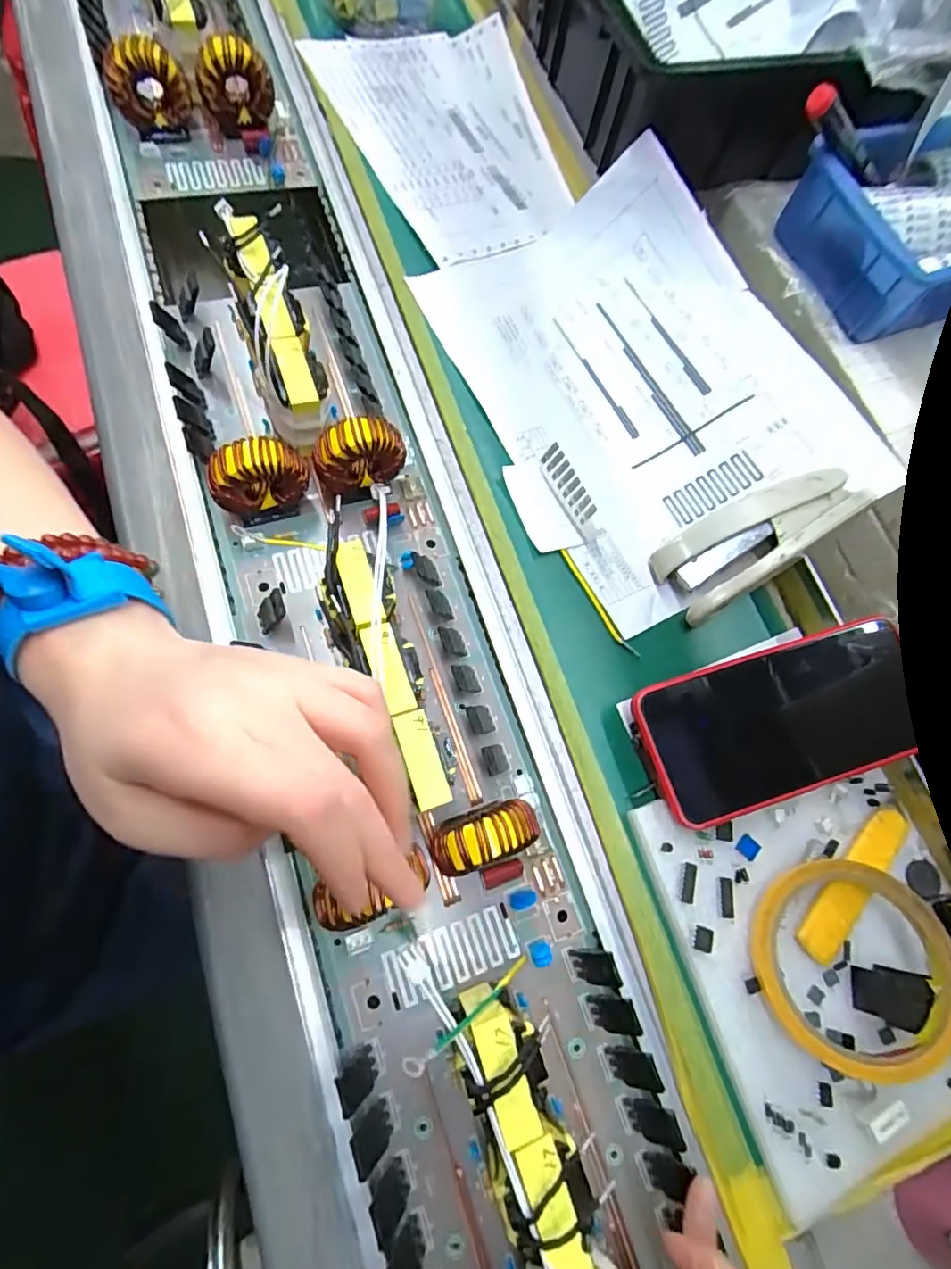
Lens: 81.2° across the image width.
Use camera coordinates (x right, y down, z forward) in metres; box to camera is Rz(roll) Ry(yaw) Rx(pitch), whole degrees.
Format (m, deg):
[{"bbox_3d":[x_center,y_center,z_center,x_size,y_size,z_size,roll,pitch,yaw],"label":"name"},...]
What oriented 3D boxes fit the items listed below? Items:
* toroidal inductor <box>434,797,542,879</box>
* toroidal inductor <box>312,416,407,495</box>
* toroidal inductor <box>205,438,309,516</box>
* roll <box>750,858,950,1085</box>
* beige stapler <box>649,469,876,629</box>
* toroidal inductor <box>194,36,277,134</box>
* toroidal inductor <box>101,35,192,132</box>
[{"bbox_3d":[0.004,0.099,0.276,0.051,0.046,0.023,-20,76,-7],"label":"toroidal inductor"},{"bbox_3d":[-0.068,-0.102,0.328,0.051,0.051,0.022,-20,76,-7],"label":"toroidal inductor"},{"bbox_3d":[-0.121,-0.086,0.312,0.050,0.050,0.022,-20,76,-7],"label":"toroidal inductor"},{"bbox_3d":[0.187,0.159,0.269,0.093,0.020,0.090,0,74,-2],"label":"roll"},{"bbox_3d":[0.165,-0.056,0.328,0.112,0.021,0.052,-31,77,12],"label":"beige stapler"},{"bbox_3d":[-0.175,-0.402,0.410,0.053,0.053,0.029,-22,76,-8],"label":"toroidal inductor"},{"bbox_3d":[-0.231,-0.389,0.395,0.054,0.057,0.025,-27,77,-9],"label":"toroidal inductor"}]

